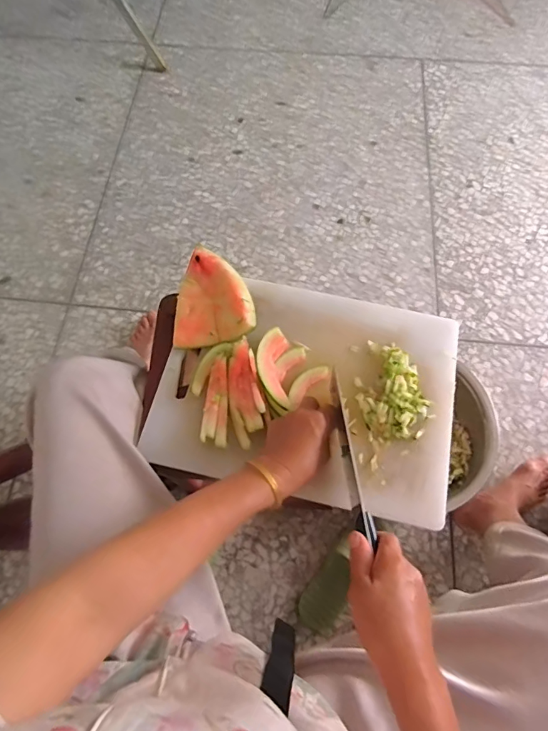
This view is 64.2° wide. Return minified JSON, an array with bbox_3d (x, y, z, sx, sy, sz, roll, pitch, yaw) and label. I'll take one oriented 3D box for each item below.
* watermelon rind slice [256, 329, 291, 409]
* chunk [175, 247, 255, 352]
[{"bbox_3d":[-0.001,0.002,0.580,0.041,0.024,0.109,0,67,0],"label":"watermelon rind slice"},{"bbox_3d":[-0.086,-0.096,0.617,0.109,0.037,0.133,-3,67,-2],"label":"chunk"}]

